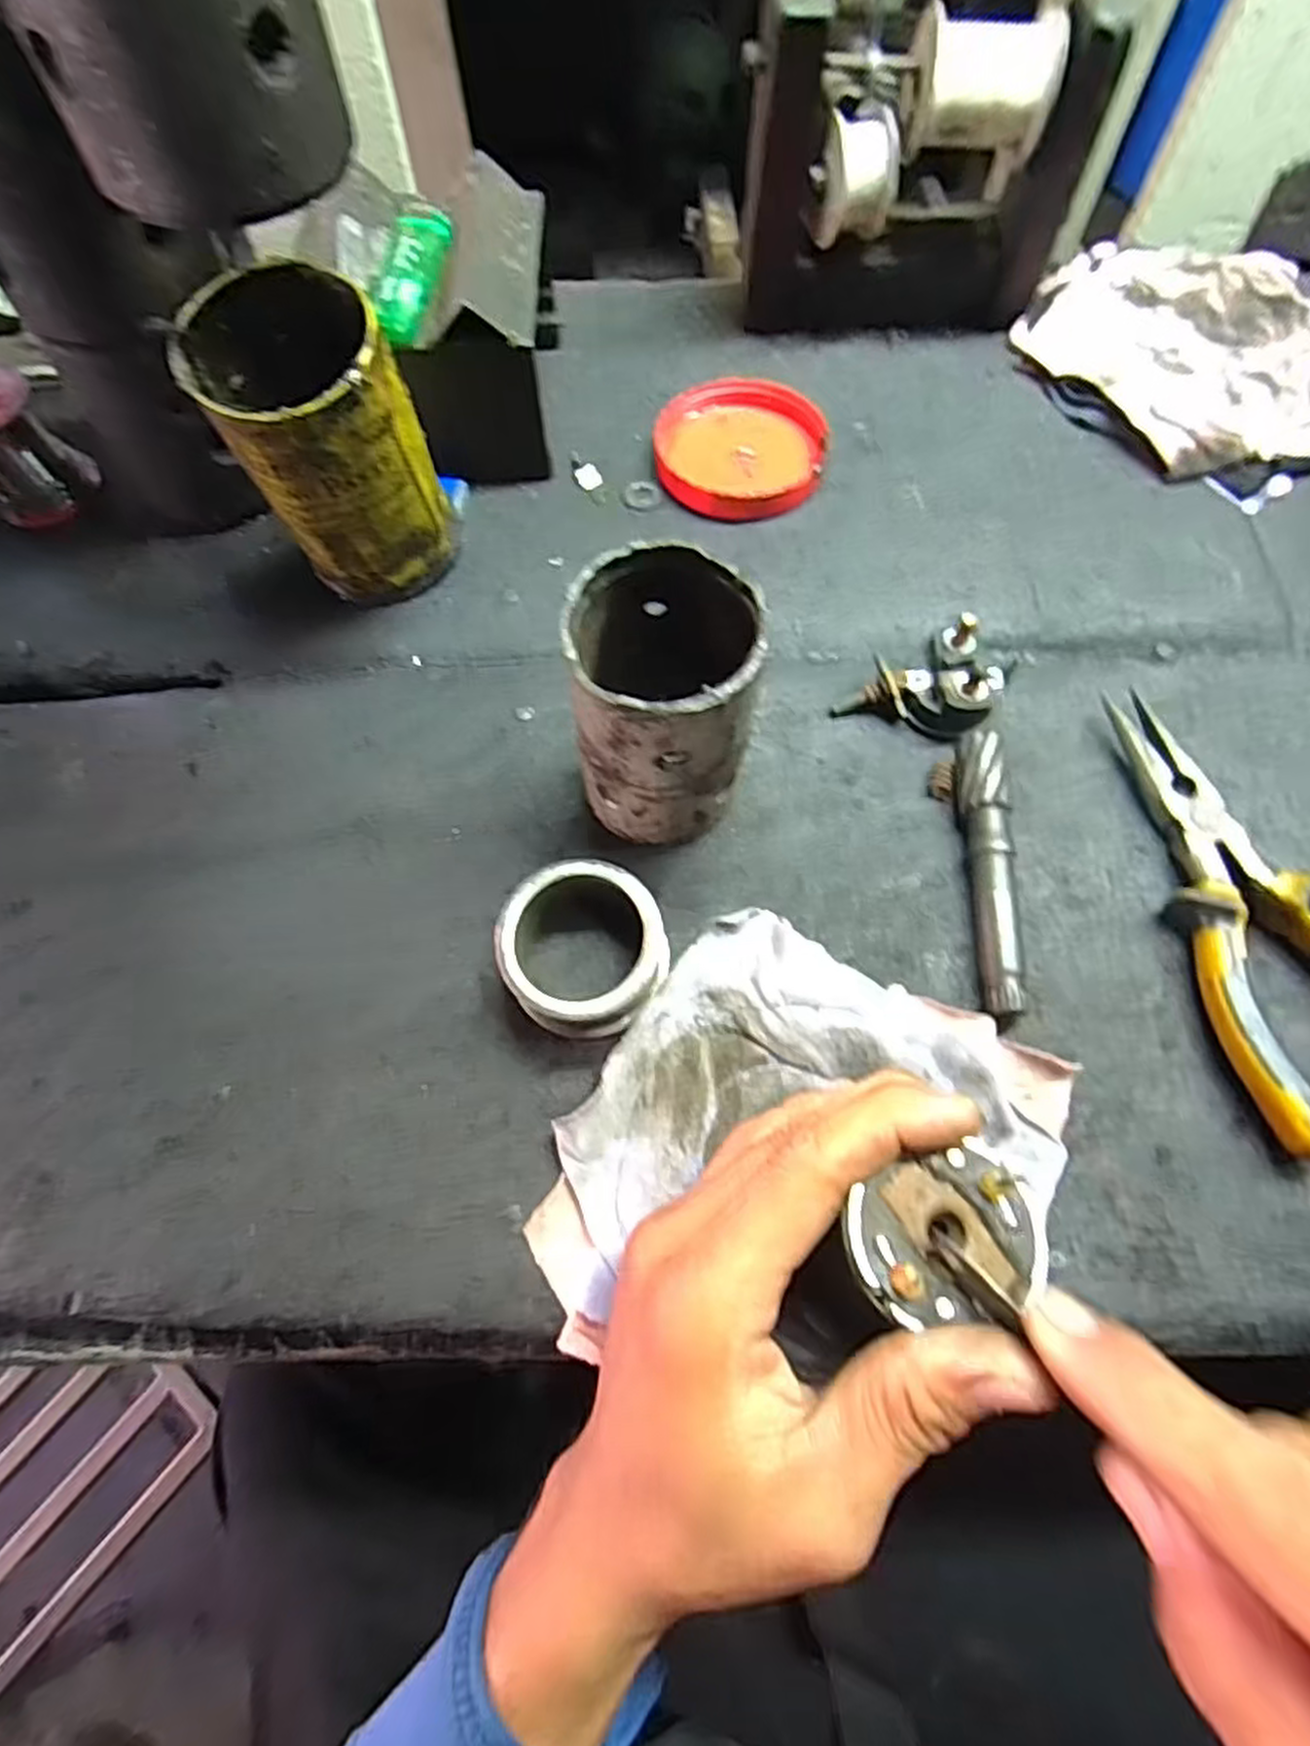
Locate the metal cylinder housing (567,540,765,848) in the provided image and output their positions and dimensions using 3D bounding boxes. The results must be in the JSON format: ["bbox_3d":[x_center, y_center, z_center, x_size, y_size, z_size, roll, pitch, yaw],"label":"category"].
[{"bbox_3d":[0.005,-0.062,0.298,0.062,0.110,0.071,3,68,3],"label":"metal cylinder housing"}]

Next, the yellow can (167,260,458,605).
[{"bbox_3d":[-0.136,-0.177,0.335,0.074,0.128,0.071,-1,67,1],"label":"yellow can"}]

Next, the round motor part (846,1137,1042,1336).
[{"bbox_3d":[0.074,0.091,0.194,0.048,0.009,0.038,-16,68,-5],"label":"round motor part"}]

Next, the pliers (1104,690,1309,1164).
[{"bbox_3d":[0.228,0.010,0.304,0.061,0.028,0.185,-12,68,-3],"label":"pliers"}]

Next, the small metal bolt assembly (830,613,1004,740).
[{"bbox_3d":[0.122,-0.090,0.349,0.071,0.034,0.045,13,68,7],"label":"small metal bolt assembly"}]

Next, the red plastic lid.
[{"bbox_3d":[0.047,-0.225,0.412,0.089,0.019,0.092,-1,67,1],"label":"red plastic lid"}]

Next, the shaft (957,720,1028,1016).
[{"bbox_3d":[0.137,-0.002,0.317,0.018,0.021,0.117,2,67,2],"label":"shaft"}]

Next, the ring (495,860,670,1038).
[{"bbox_3d":[-0.027,0.031,0.301,0.060,0.037,0.063,-1,67,1],"label":"ring"}]

